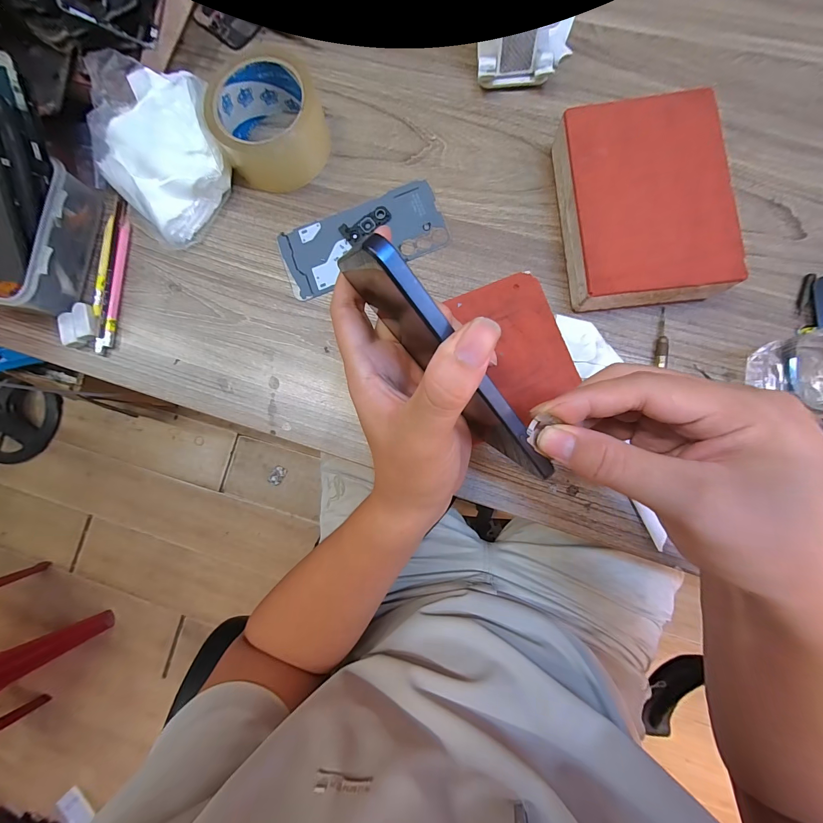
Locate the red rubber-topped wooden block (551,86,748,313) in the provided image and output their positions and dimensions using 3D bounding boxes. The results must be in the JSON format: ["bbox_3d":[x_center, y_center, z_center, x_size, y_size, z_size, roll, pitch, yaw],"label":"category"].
[{"bbox_3d":[0.186,-0.170,0.288,0.116,0.042,0.160,-5,83,4],"label":"red rubber-topped wooden block"}]

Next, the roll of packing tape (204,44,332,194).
[{"bbox_3d":[-0.127,-0.264,0.319,0.094,0.052,0.092,0,84,4],"label":"roll of packing tape"}]

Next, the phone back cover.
[{"bbox_3d":[-0.045,-0.161,0.325,0.151,0.004,0.068,-19,83,2],"label":"phone back cover"}]

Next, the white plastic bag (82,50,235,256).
[{"bbox_3d":[-0.235,-0.247,0.328,0.130,0.052,0.138,36,88,7],"label":"white plastic bag"}]

